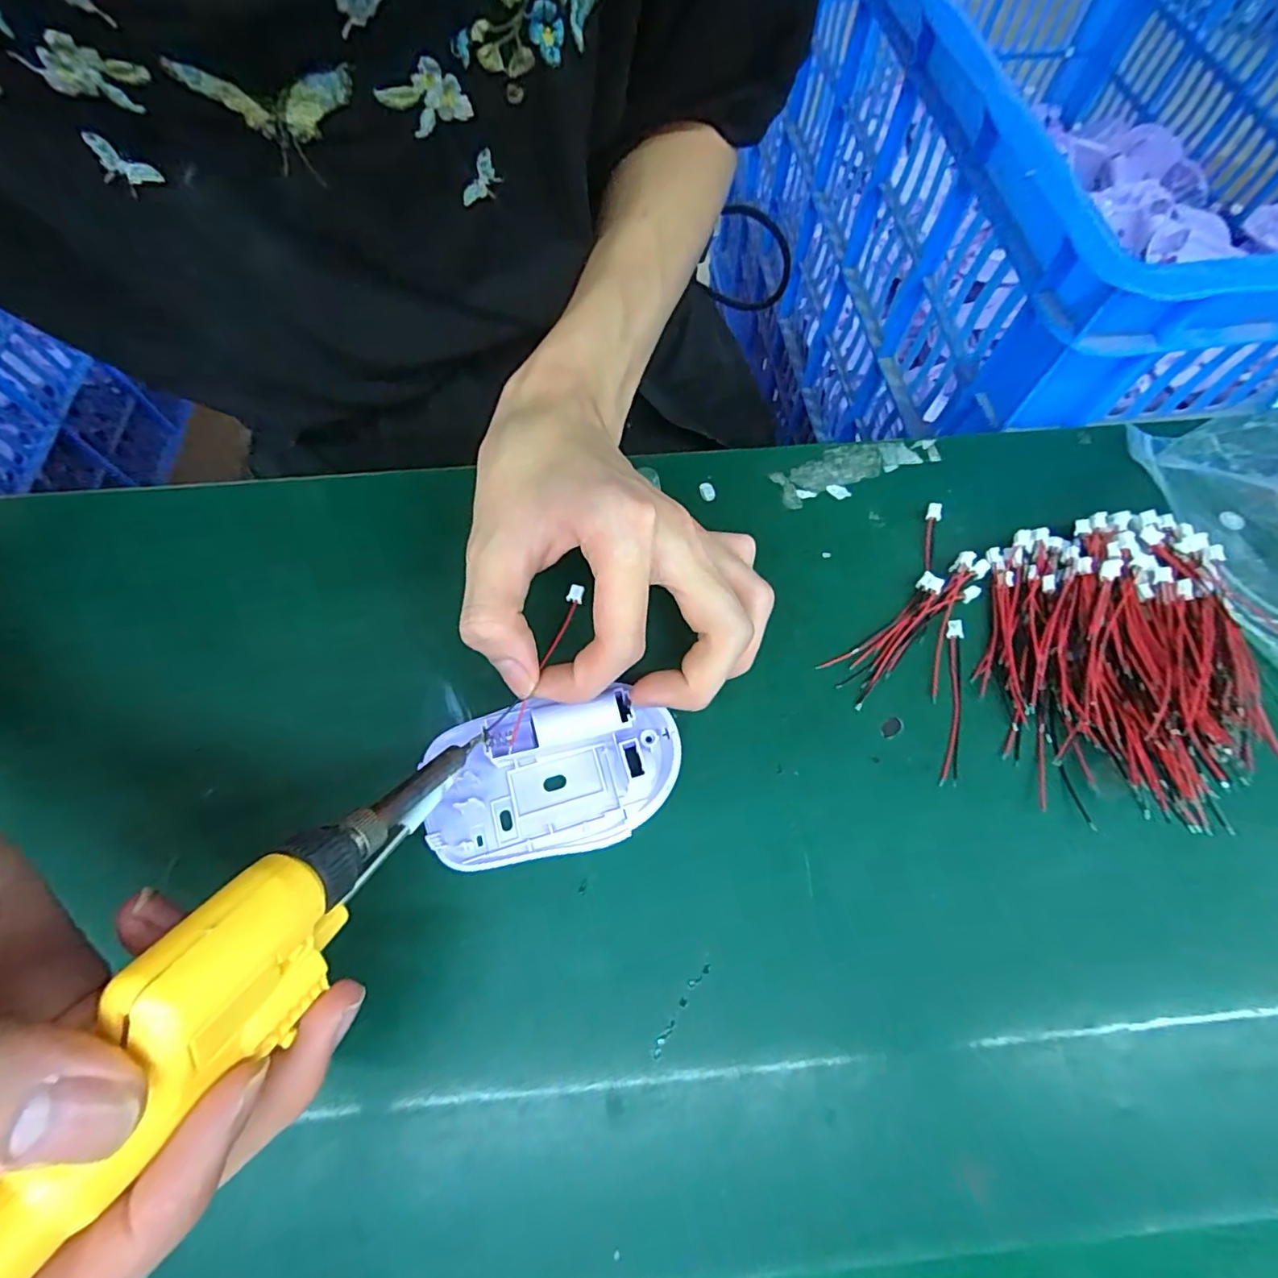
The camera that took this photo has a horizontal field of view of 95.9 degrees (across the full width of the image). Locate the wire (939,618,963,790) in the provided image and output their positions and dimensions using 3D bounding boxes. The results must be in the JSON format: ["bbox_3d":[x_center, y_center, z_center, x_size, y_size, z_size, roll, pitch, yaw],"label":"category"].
[{"bbox_3d":[0.128,0.025,0.234,0.008,0.004,0.070,12,68,6],"label":"wire"}]

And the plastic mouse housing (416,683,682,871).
[{"bbox_3d":[-0.032,0.051,0.214,0.093,0.017,0.053,-9,67,-3],"label":"plastic mouse housing"}]

